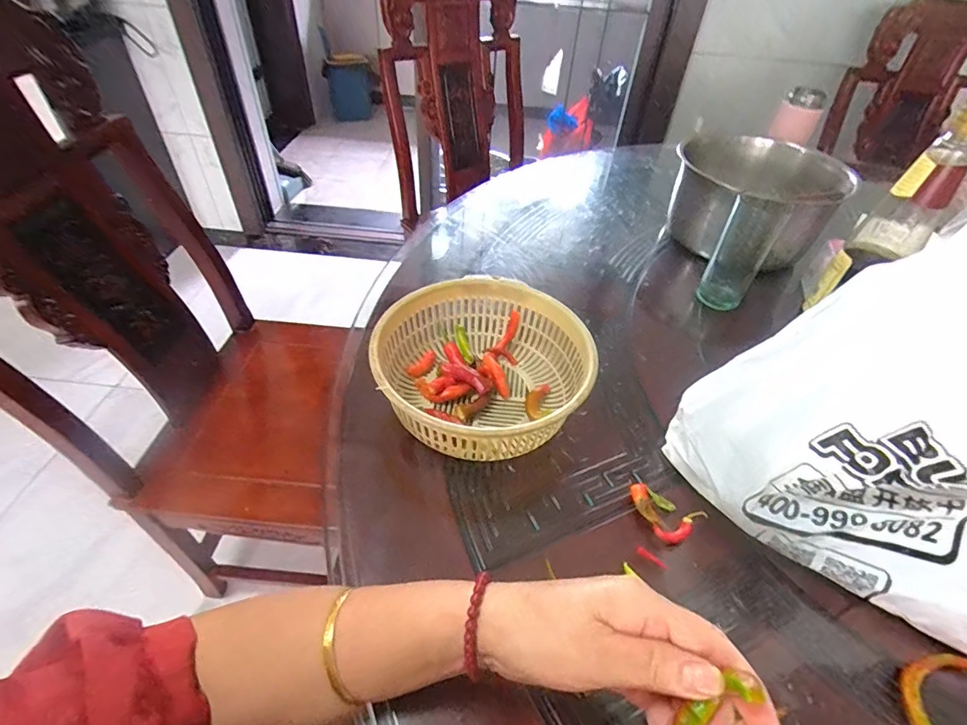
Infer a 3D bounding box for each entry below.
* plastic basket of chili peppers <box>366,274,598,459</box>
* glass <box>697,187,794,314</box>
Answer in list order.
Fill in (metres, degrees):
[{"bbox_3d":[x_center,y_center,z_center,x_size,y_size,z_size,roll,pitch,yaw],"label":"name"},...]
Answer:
[{"bbox_3d":[-0.002,0.012,0.439,0.182,0.085,0.184,2,45,-2],"label":"plastic basket of chili peppers"},{"bbox_3d":[0.316,-0.136,0.573,0.058,0.126,0.070,31,51,24],"label":"glass"}]

